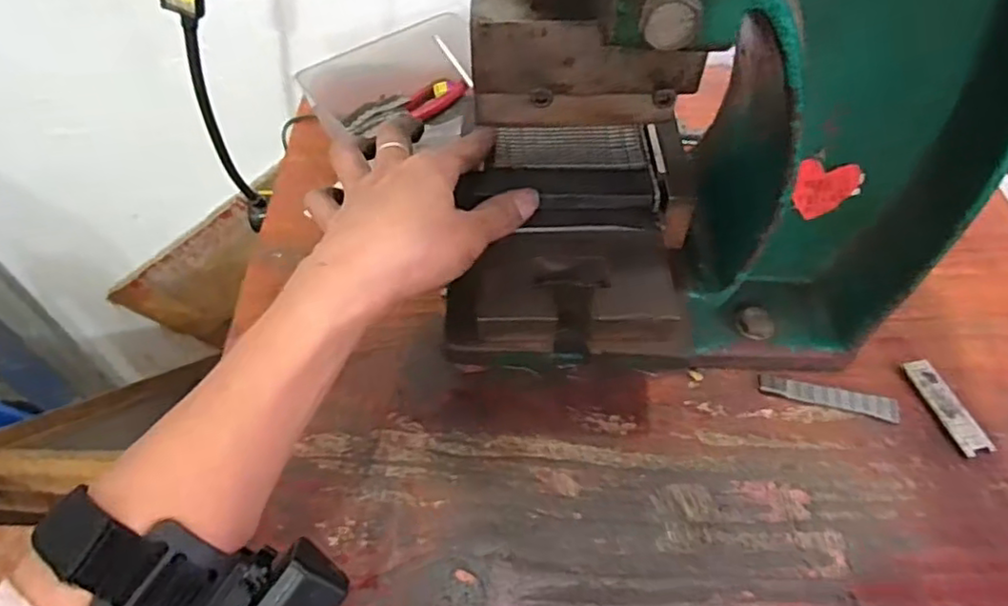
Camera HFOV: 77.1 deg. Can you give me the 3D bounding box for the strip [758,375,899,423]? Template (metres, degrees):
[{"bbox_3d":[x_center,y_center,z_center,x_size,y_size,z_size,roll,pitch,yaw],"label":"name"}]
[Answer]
[{"bbox_3d":[0.206,0.060,0.401,0.083,0.004,0.015,11,54,9],"label":"strip"}]

